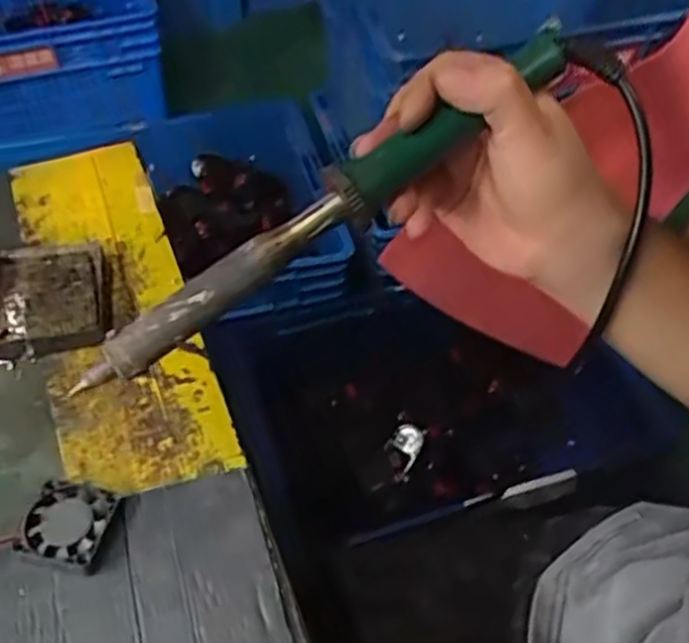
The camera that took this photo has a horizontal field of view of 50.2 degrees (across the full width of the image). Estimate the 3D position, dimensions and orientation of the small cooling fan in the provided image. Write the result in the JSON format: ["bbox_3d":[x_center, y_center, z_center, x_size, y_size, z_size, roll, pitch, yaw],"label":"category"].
[{"bbox_3d":[-0.133,0.100,0.358,0.040,0.016,0.039,12,52,7],"label":"small cooling fan"}]

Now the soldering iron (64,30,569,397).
[{"bbox_3d":[-0.003,-0.050,0.324,0.260,0.018,0.021,-36,59,-7],"label":"soldering iron"}]

